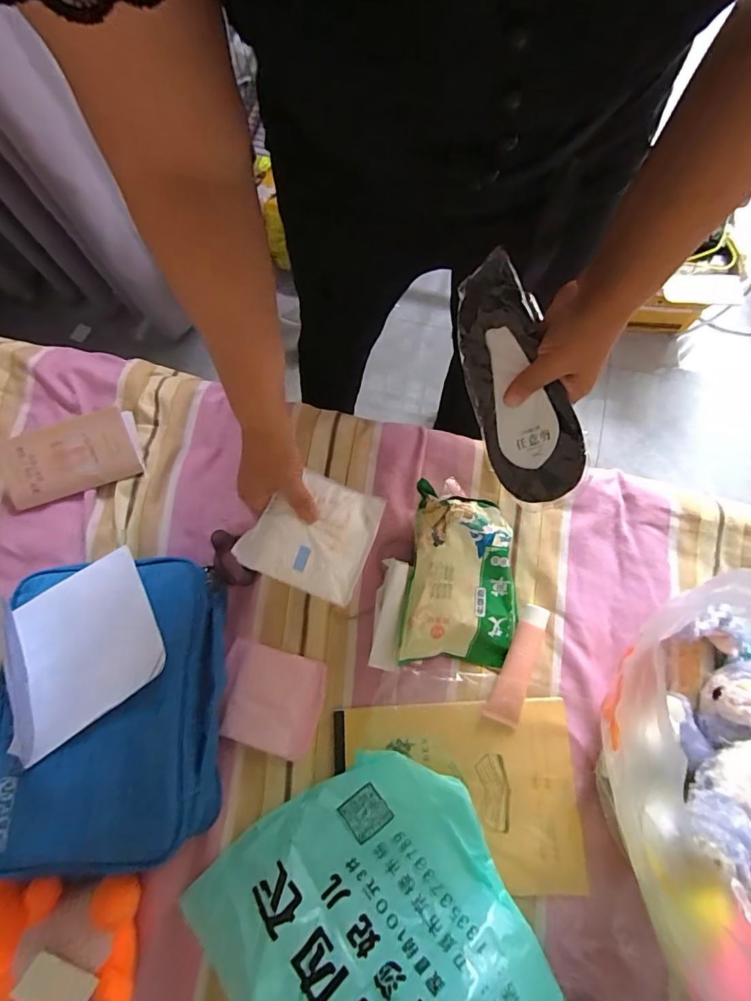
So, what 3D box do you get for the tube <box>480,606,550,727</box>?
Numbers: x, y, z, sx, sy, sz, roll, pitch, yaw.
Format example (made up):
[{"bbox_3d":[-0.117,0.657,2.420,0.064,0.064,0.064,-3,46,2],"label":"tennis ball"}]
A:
[{"bbox_3d":[0.160,0.182,0.533,0.037,0.020,0.132,21,77,5],"label":"tube"}]

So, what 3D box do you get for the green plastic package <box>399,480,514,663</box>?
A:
[{"bbox_3d":[0.102,0.089,0.534,0.132,0.025,0.184,11,84,-14],"label":"green plastic package"}]

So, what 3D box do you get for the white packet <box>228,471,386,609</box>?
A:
[{"bbox_3d":[-0.062,0.030,0.498,0.124,0.014,0.130,27,57,-14],"label":"white packet"}]

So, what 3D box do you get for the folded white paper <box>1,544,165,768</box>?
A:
[{"bbox_3d":[-0.276,0.131,0.441,0.132,0.019,0.142,-27,61,-20],"label":"folded white paper"}]

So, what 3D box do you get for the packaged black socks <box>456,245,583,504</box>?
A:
[{"bbox_3d":[0.123,-0.105,0.431,0.081,0.010,0.216,-20,89,33],"label":"packaged black socks"}]

